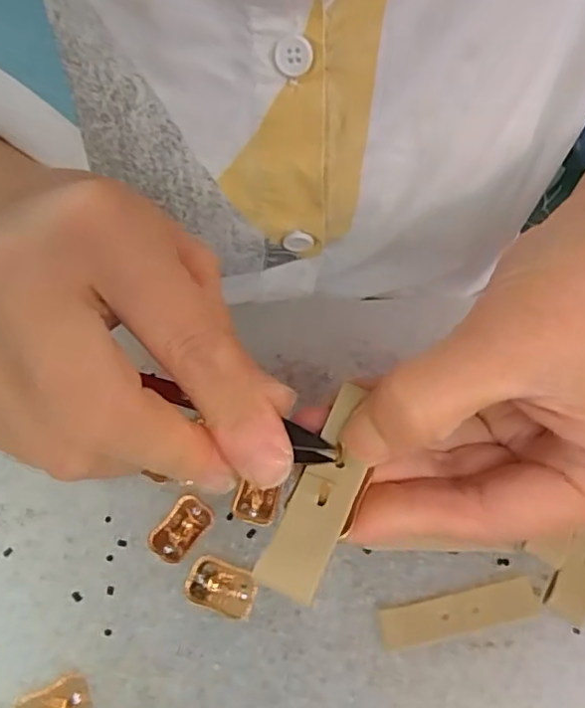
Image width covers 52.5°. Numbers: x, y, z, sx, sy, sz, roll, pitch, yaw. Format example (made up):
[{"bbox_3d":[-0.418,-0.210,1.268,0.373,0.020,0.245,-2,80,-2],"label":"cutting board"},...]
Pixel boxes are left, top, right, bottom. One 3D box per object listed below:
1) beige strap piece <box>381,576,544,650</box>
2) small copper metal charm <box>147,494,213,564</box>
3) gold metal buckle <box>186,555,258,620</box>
[{"bbox_3d":[0.063,0.100,0.227,0.060,0.005,0.015,-12,59,-4],"label":"beige strap piece"},{"bbox_3d":[-0.047,0.073,0.248,0.018,0.004,0.026,33,66,21],"label":"small copper metal charm"},{"bbox_3d":[-0.028,0.093,0.236,0.028,0.005,0.018,16,61,12],"label":"gold metal buckle"}]

